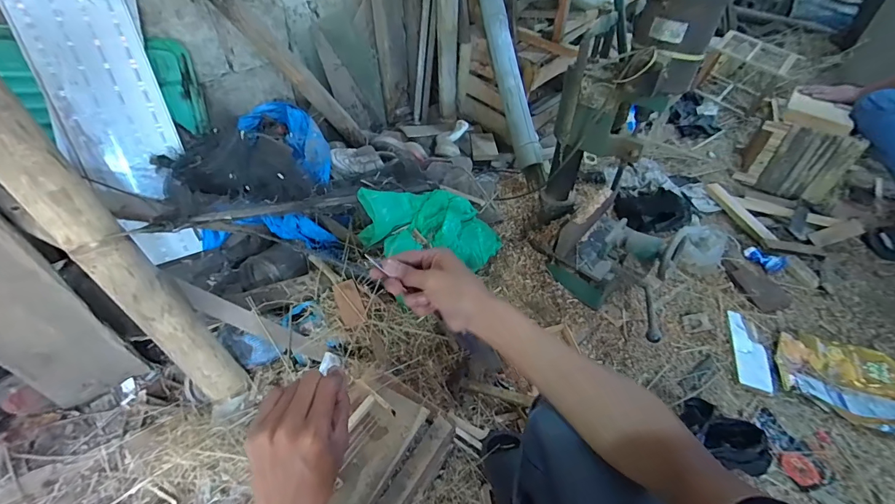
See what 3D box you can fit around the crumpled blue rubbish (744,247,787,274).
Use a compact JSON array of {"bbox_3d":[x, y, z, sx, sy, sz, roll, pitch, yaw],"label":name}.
[{"bbox_3d":[0.960,0.017,1.193,0.077,0.035,0.107,-28,53,-25],"label":"crumpled blue rubbish"}]

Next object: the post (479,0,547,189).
[{"bbox_3d":[0.210,-0.604,1.339,0.085,0.094,0.800,-11,85,-11],"label":"post"}]

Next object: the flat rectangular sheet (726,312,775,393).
[{"bbox_3d":[0.761,0.247,0.993,0.073,0.024,0.214,12,47,11],"label":"flat rectangular sheet"}]

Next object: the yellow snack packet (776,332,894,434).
[{"bbox_3d":[0.958,0.305,0.942,0.273,0.030,0.214,22,50,19],"label":"yellow snack packet"}]

